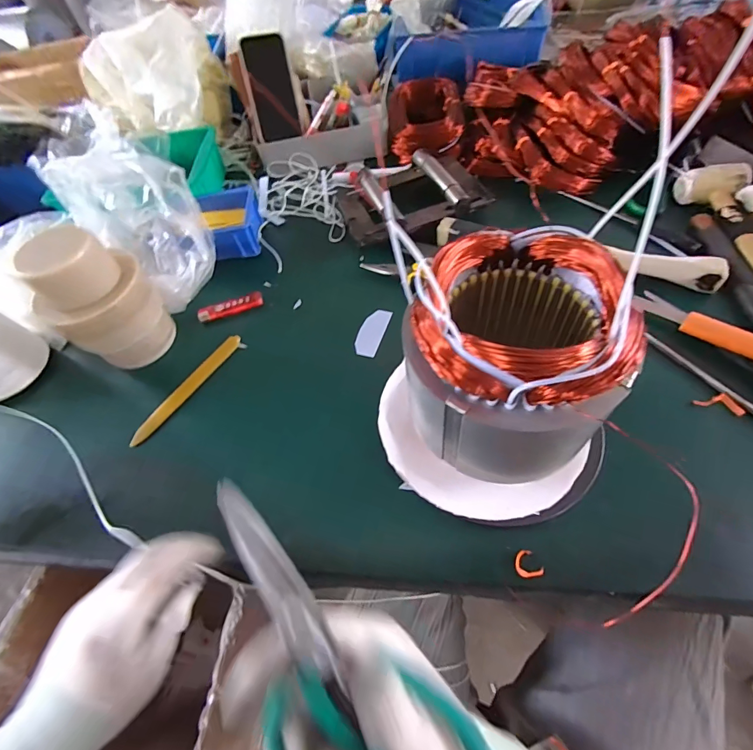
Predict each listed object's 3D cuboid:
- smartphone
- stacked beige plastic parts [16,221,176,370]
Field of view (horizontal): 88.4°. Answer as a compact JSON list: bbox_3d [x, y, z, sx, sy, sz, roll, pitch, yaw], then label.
[{"bbox_3d":[-0.169,-0.457,0.620,0.072,0.138,0.008,-12,23,-4],"label":"smartphone"},{"bbox_3d":[-0.307,-0.083,0.439,0.104,0.153,0.084,-37,61,-15],"label":"stacked beige plastic parts"}]

